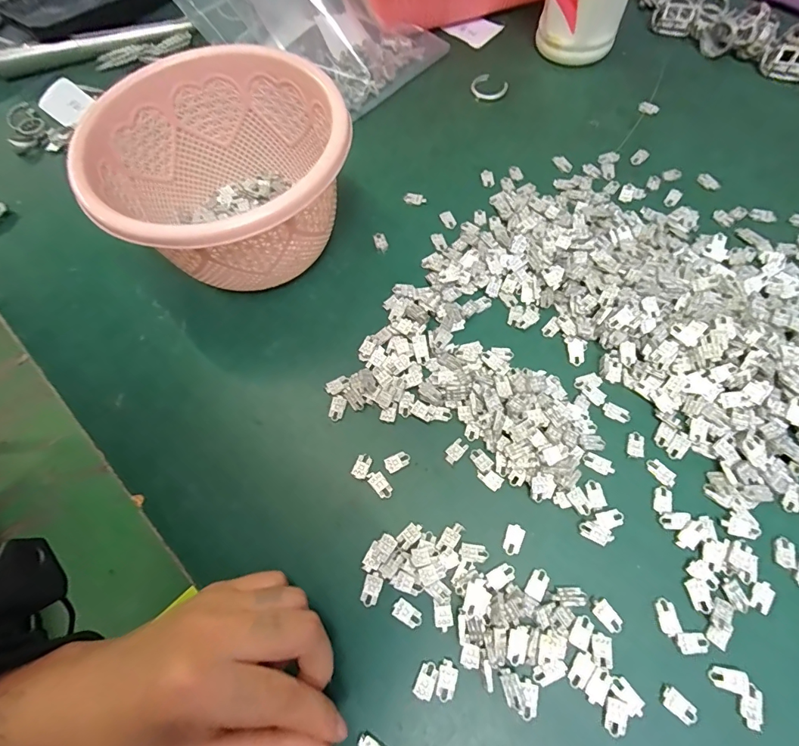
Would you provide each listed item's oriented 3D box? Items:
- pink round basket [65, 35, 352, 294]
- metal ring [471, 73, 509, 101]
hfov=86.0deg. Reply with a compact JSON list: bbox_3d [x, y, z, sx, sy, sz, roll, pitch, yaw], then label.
[{"bbox_3d":[-0.102,-0.114,0.270,0.145,0.088,0.135,-1,66,2],"label":"pink round basket"},{"bbox_3d":[0.075,-0.244,0.367,0.029,0.004,0.030,-1,66,2],"label":"metal ring"}]

